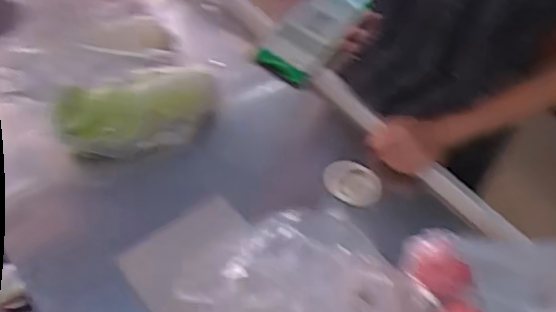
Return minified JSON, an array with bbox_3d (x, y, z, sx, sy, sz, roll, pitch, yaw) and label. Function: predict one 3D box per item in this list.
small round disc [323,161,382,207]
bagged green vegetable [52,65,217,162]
[{"bbox_3d":[0.109,0.041,0.849,0.084,0.013,0.070,9,53,3],"label":"small round disc"},{"bbox_3d":[-0.201,-0.065,0.854,0.228,0.078,0.112,-14,55,-14],"label":"bagged green vegetable"}]

